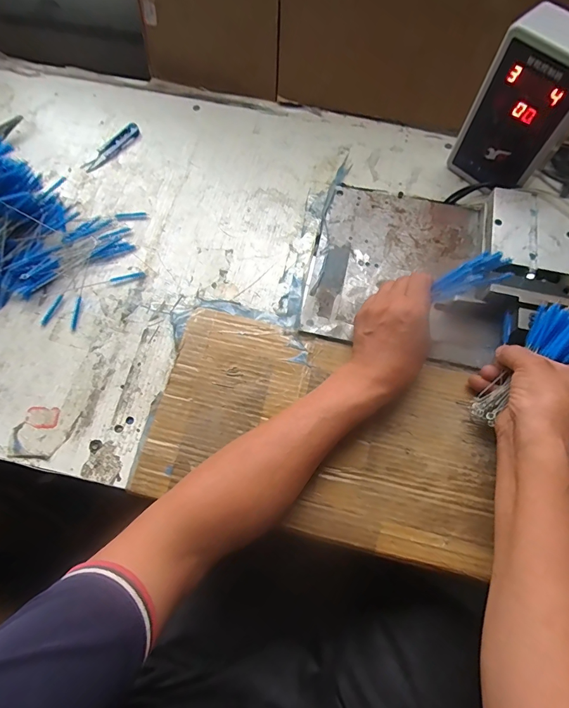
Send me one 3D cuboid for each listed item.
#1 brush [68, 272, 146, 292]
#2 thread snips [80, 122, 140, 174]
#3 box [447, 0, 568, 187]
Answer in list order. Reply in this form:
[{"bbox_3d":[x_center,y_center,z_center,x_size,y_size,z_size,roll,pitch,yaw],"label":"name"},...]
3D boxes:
[{"bbox_3d":[-0.224,-0.090,0.479,0.094,0.004,0.012,-15,69,-5],"label":"brush"},{"bbox_3d":[-0.254,-0.304,0.556,0.024,0.009,0.106,36,73,13],"label":"thread snips"},{"bbox_3d":[0.283,-0.280,0.450,0.051,0.188,0.111,-40,74,-14],"label":"box"}]

